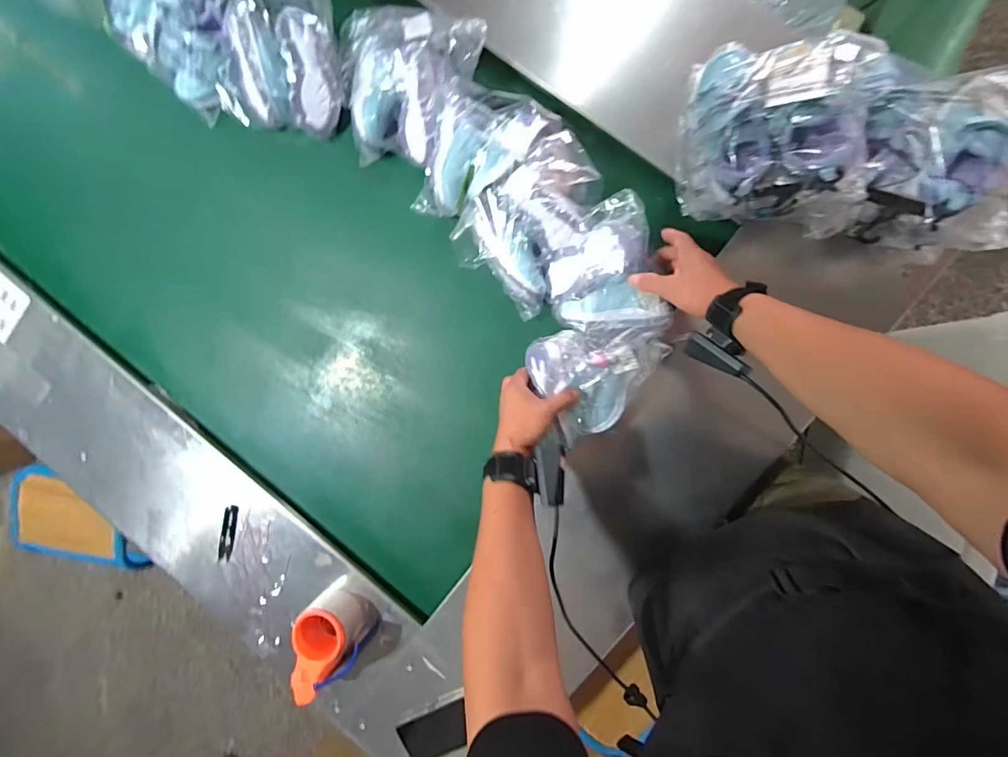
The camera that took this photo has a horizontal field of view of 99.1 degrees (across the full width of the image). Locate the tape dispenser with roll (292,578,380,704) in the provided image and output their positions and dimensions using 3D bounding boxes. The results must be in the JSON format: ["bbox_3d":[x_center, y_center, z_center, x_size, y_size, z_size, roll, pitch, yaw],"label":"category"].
[{"bbox_3d":[-0.285,0.418,0.686,0.109,0.076,0.145,38,97,5],"label":"tape dispenser with roll"}]

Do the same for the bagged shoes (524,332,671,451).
[{"bbox_3d":[0.136,-0.004,0.581,0.181,0.071,0.146,-19,90,9],"label":"bagged shoes"}]

